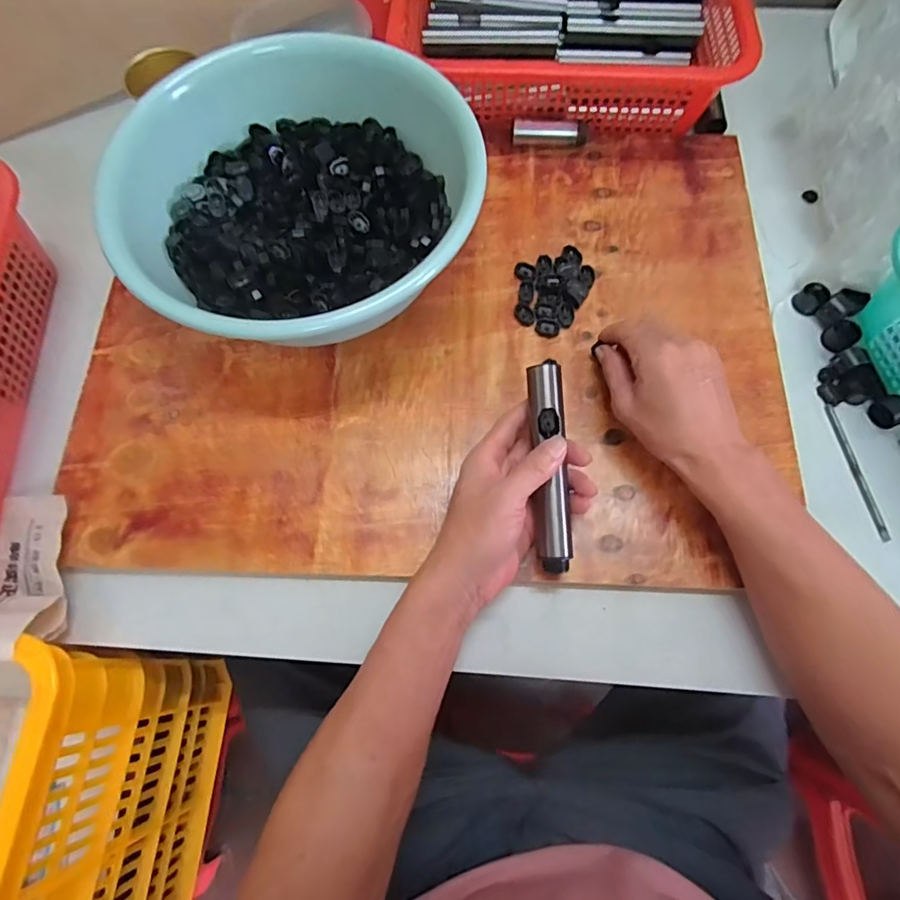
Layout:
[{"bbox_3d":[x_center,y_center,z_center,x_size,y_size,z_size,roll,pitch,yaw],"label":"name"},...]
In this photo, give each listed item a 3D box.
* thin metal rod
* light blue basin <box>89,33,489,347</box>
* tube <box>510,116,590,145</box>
[{"bbox_3d":[0.336,0.017,0.434,0.007,0.006,0.116,-9,72,-1],"label":"thin metal rod"},{"bbox_3d":[-0.128,-0.206,0.445,0.275,0.091,0.253,-1,72,2],"label":"light blue basin"},{"bbox_3d":[0.100,-0.317,0.523,0.075,0.019,0.019,5,73,4],"label":"tube"}]

